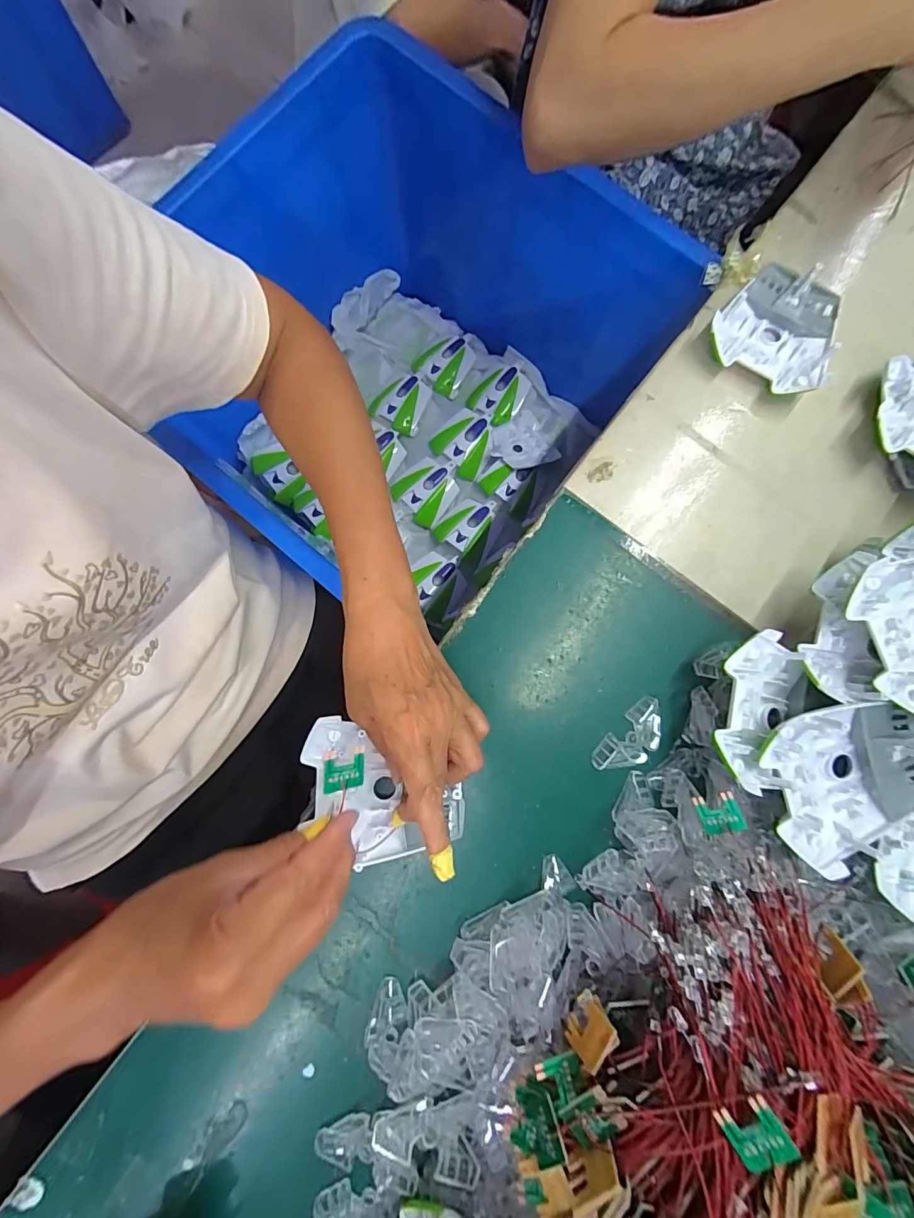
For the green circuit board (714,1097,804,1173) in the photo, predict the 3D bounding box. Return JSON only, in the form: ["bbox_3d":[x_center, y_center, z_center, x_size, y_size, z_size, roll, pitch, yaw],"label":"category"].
[{"bbox_3d":[0.134,0.235,0.198,0.024,0.005,0.026,-37,71,8],"label":"green circuit board"}]

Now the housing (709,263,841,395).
[{"bbox_3d":[0.272,-0.231,0.371,0.096,0.026,0.100,42,84,6],"label":"housing"}]

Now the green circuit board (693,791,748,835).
[{"bbox_3d":[0.171,0.135,0.289,0.025,0.007,0.026,-24,84,29],"label":"green circuit board"}]

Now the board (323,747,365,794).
[{"bbox_3d":[-0.065,0.093,0.256,0.023,0.004,0.025,1,96,-31],"label":"board"}]

